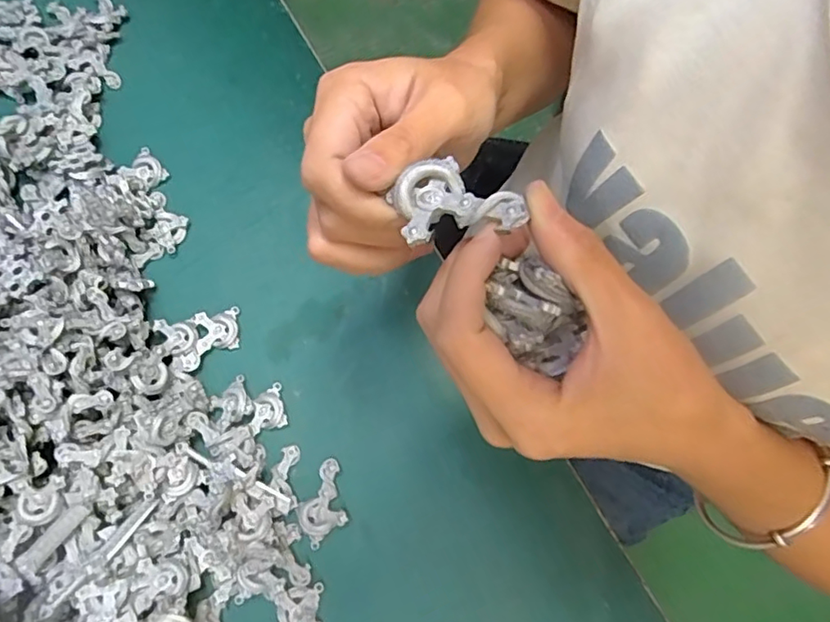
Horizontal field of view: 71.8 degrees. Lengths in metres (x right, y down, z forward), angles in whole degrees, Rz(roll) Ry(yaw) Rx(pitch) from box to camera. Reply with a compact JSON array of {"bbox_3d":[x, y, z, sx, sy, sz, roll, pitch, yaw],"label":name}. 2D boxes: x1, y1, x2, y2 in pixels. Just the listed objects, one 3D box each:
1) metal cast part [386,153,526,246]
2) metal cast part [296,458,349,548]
[{"bbox_3d":[0.013,-0.037,0.184,0.037,0.011,0.028,-9,73,-2],"label":"metal cast part"},{"bbox_3d":[-0.059,0.120,0.358,0.030,0.005,0.048,-13,73,-3],"label":"metal cast part"}]

